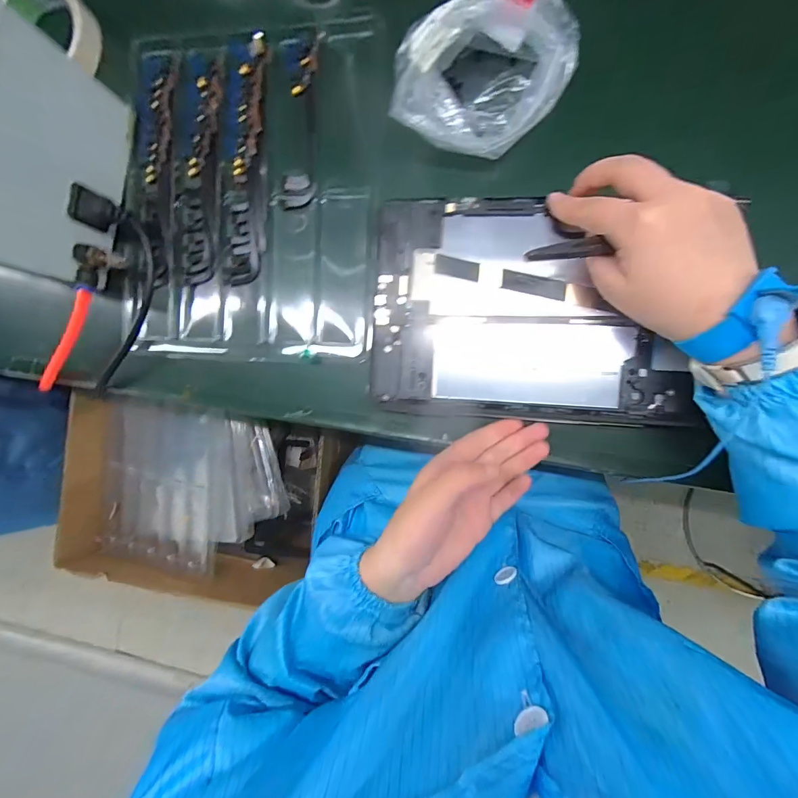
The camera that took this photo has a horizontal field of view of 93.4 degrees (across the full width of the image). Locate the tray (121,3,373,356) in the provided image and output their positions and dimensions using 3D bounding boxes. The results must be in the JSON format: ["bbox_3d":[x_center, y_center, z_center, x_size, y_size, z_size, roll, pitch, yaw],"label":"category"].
[{"bbox_3d":[-0.127,-0.172,0.318,0.216,0.029,0.268,3,91,7],"label":"tray"}]

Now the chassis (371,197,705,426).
[{"bbox_3d":[0.089,-0.063,0.270,0.213,0.009,0.153,4,93,7],"label":"chassis"}]

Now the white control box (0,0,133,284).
[{"bbox_3d":[-0.313,-0.184,0.290,0.130,0.104,0.160,10,93,7],"label":"white control box"}]

